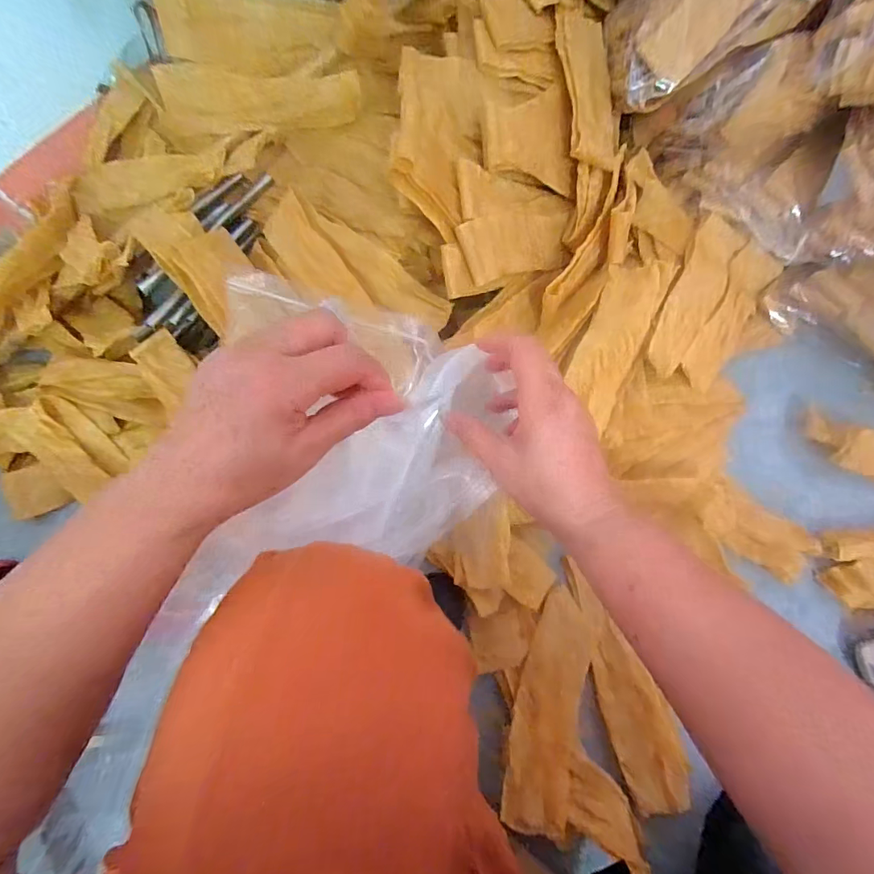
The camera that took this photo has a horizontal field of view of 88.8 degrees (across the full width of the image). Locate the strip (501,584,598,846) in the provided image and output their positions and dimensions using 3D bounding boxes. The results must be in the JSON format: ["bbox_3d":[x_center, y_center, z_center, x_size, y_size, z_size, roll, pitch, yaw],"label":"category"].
[{"bbox_3d":[0.149,0.338,0.572,0.085,0.046,0.266,17,71,8],"label":"strip"}]

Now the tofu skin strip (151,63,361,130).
[{"bbox_3d":[-0.265,-0.525,0.693,0.291,0.073,0.010,-13,31,-18],"label":"tofu skin strip"}]

